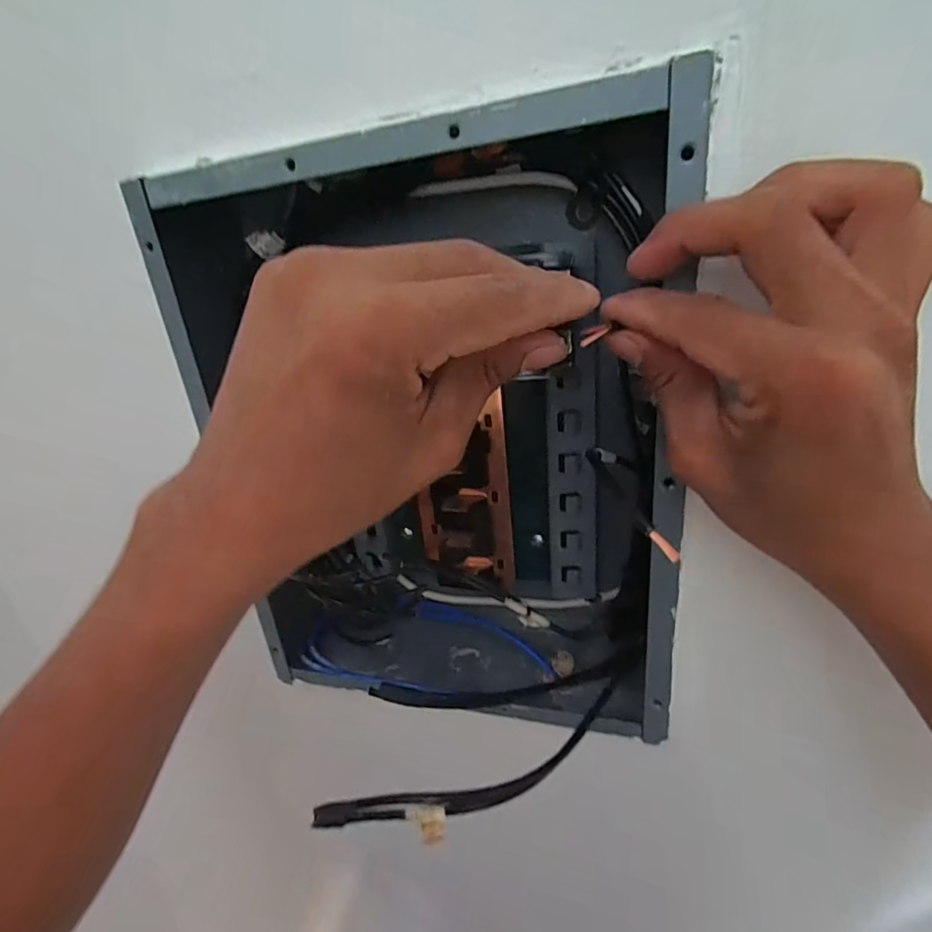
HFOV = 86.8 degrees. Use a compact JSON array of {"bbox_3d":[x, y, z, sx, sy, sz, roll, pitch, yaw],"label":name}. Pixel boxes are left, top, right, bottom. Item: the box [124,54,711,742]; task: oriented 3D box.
[{"bbox_3d":[-0.011,-0.004,0.282,0.244,0.305,0.087,1,22,18],"label":"box"}]

